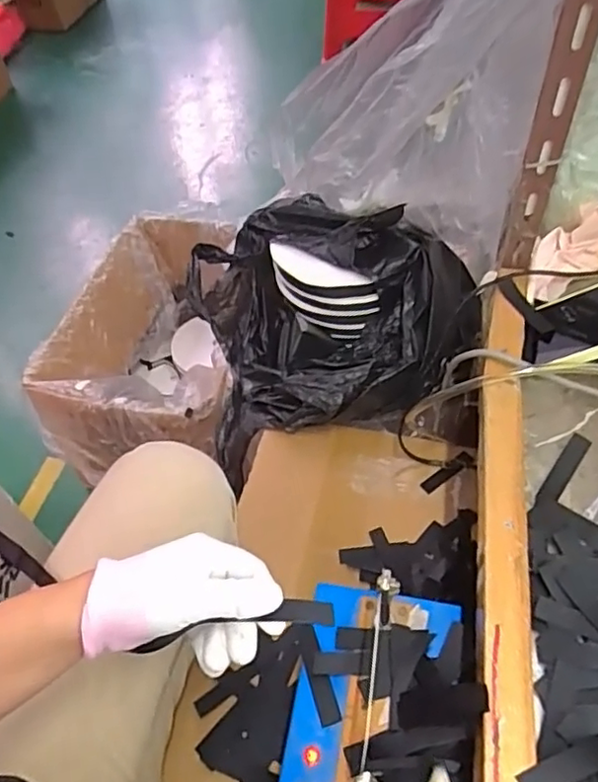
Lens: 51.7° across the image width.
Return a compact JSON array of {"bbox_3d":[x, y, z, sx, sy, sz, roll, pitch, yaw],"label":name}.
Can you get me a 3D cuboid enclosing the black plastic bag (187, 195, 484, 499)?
[{"bbox_3d":[0.037,-0.107,0.809,0.340,0.185,0.333,-11,51,-5],"label":"black plastic bag"}]

